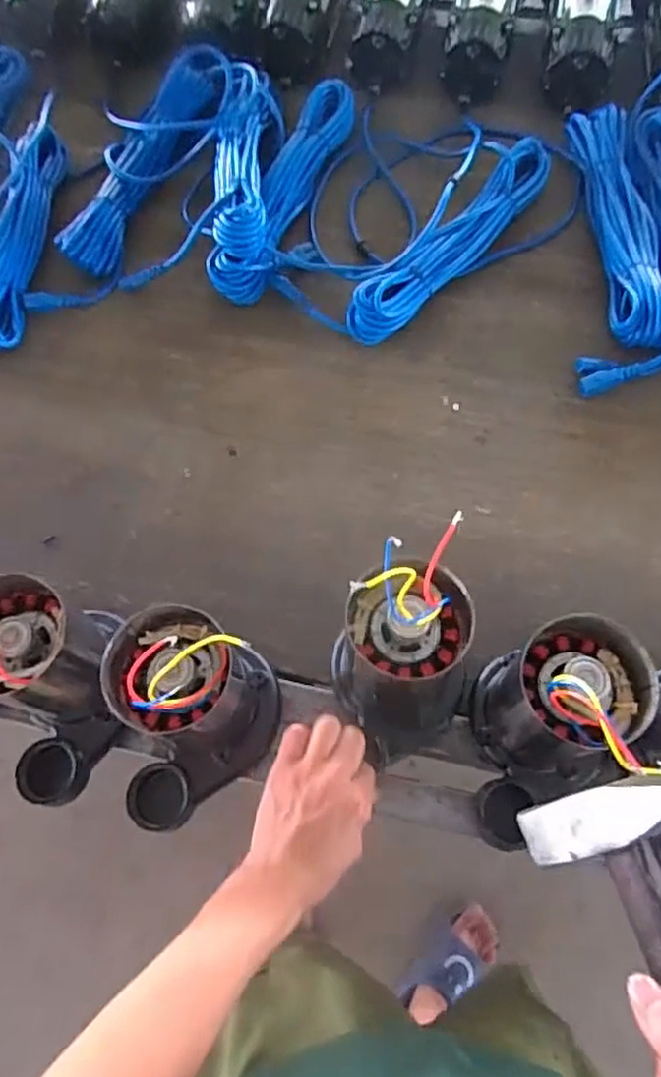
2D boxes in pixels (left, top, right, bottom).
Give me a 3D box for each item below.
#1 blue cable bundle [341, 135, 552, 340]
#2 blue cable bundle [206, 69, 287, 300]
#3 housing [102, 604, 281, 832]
[{"bbox_3d":[0.150,-0.355,0.788,0.075,0.056,0.348,39,75,16],"label":"blue cable bundle"},{"bbox_3d":[-0.108,-0.458,0.826,0.079,0.076,0.337,0,68,3],"label":"blue cable bundle"},{"bbox_3d":[-0.115,0.146,0.526,0.117,0.190,0.158,6,69,5],"label":"housing"}]

